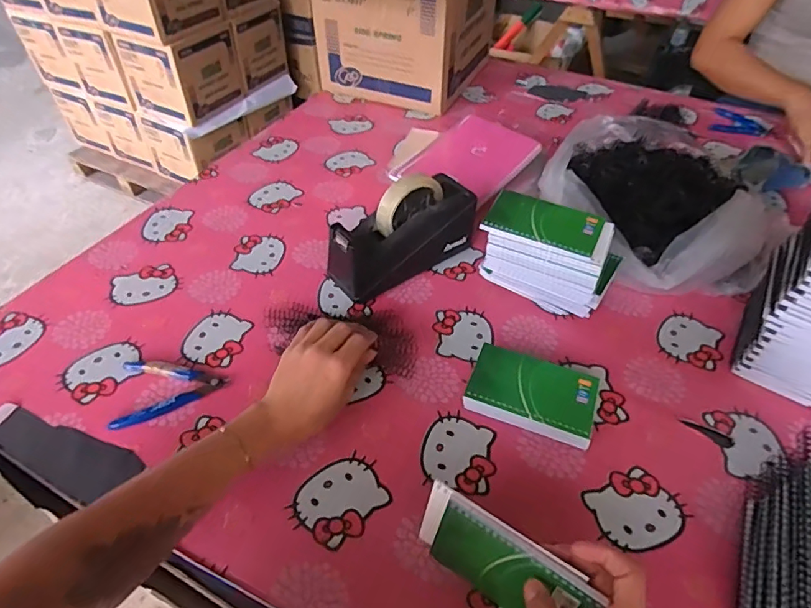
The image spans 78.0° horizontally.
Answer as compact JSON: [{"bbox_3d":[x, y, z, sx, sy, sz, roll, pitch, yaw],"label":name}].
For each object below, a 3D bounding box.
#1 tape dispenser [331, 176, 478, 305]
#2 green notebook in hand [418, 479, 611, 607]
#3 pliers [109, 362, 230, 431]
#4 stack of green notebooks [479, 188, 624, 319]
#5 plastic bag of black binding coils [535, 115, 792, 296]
[{"bbox_3d":[-0.003,-0.094,0.654,0.203,0.118,0.072,-27,53,-24],"label":"tape dispenser"},{"bbox_3d":[0.078,0.209,0.403,0.143,0.078,0.021,28,31,26],"label":"green notebook in hand"},{"bbox_3d":[-0.251,0.090,0.539,0.110,0.013,0.078,-7,47,-8],"label":"pliers"},{"bbox_3d":[0.173,-0.053,0.618,0.157,0.113,0.086,21,50,18],"label":"stack of green notebooks"},{"bbox_3d":[0.357,-0.157,0.724,0.282,0.101,0.344,-16,49,-16],"label":"plastic bag of black binding coils"}]

